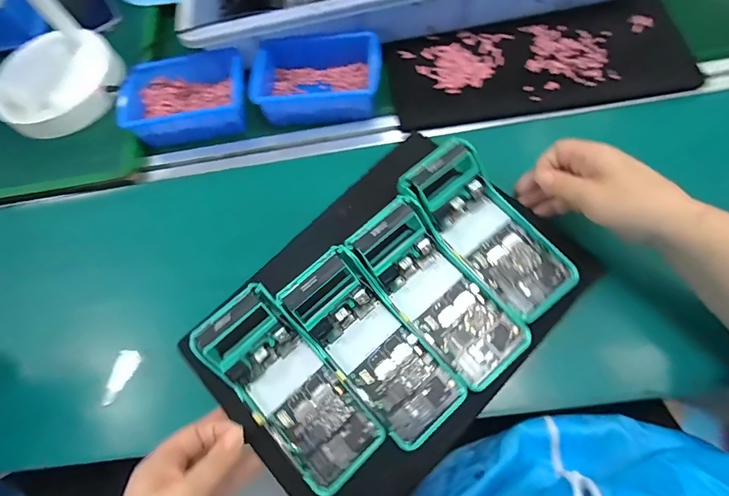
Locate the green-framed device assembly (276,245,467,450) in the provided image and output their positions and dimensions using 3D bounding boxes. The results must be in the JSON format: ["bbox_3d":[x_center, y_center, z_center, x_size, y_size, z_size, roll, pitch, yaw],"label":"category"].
[{"bbox_3d":[0.006,0.085,0.362,0.071,0.050,0.167,-40,84,-12],"label":"green-framed device assembly"}]

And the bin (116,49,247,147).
[{"bbox_3d":[-0.221,-0.191,0.519,0.149,0.047,0.101,-9,65,4],"label":"bin"}]

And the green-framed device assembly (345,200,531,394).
[{"bbox_3d":[0.066,0.037,0.361,0.077,0.057,0.168,-42,72,-13],"label":"green-framed device assembly"}]

